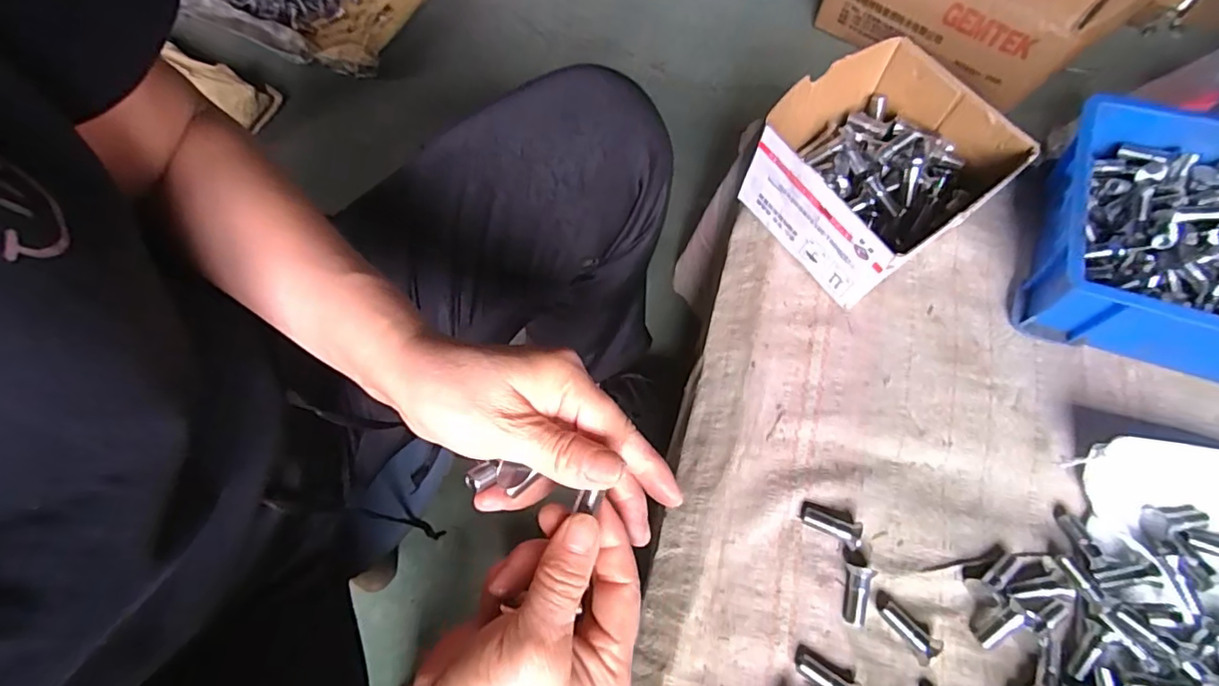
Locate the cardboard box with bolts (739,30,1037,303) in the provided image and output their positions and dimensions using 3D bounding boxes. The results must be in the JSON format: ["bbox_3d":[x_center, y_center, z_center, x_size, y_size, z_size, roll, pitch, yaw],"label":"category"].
[{"bbox_3d":[0.196,-0.127,0.430,0.149,0.089,0.142,-33,72,-13],"label":"cardboard box with bolts"}]

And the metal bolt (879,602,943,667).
[{"bbox_3d":[0.180,0.173,0.341,0.014,0.013,0.038,-37,72,-17],"label":"metal bolt"}]

